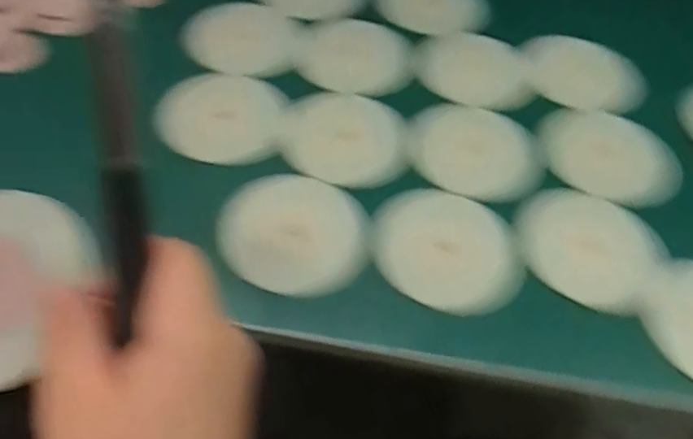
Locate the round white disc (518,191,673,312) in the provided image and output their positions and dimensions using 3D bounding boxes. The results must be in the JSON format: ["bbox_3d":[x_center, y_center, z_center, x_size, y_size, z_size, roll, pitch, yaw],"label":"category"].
[{"bbox_3d":[0.161,0.018,0.364,0.095,0.006,0.084,23,57,11],"label":"round white disc"}]

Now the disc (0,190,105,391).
[{"bbox_3d":[-0.148,0.029,0.242,0.077,0.012,0.087,2,72,-4],"label":"disc"}]

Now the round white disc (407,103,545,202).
[{"bbox_3d":[0.096,-0.051,0.408,0.098,0.006,0.091,2,55,-3],"label":"round white disc"}]

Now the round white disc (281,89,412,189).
[{"bbox_3d":[-0.001,-0.061,0.403,0.093,0.010,0.083,9,55,2],"label":"round white disc"}]

